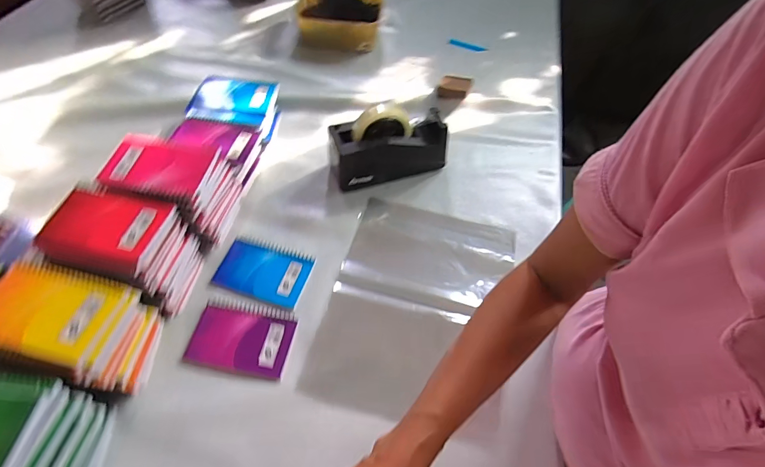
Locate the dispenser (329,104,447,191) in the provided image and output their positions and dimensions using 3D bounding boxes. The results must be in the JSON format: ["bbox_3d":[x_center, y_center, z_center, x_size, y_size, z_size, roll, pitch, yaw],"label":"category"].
[{"bbox_3d":[0.013,-0.153,0.648,0.197,0.123,0.074,-13,58,-12],"label":"dispenser"}]

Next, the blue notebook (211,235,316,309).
[{"bbox_3d":[-0.173,0.053,0.562,0.130,0.007,0.087,15,57,6],"label":"blue notebook"}]

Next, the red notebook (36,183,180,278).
[{"bbox_3d":[-0.337,-0.008,0.463,0.133,0.016,0.101,11,56,4],"label":"red notebook"}]

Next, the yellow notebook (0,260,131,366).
[{"bbox_3d":[-0.359,0.080,0.401,0.137,0.013,0.088,13,56,5],"label":"yellow notebook"}]

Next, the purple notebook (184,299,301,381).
[{"bbox_3d":[-0.183,0.135,0.505,0.128,0.006,0.090,9,56,3],"label":"purple notebook"}]

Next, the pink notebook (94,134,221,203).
[{"bbox_3d":[-0.300,-0.092,0.512,0.129,0.011,0.101,9,52,-2],"label":"pink notebook"}]

